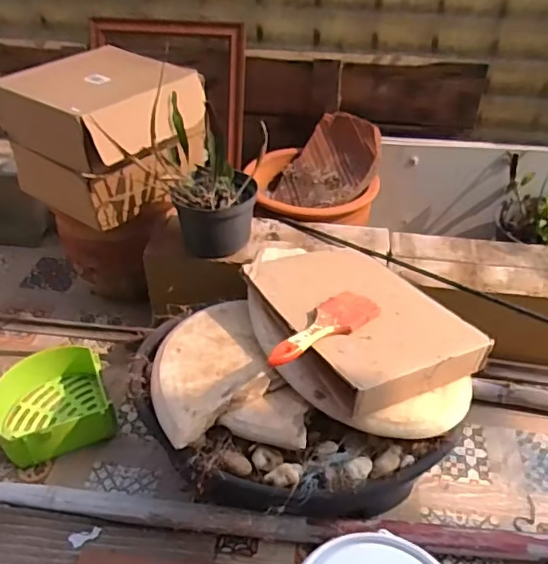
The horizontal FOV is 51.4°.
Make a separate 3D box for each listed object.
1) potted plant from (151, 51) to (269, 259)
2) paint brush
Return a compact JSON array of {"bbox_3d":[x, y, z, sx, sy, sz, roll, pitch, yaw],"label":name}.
[{"bbox_3d":[-0.107,-0.176,0.969,0.177,0.208,0.163,-7,40,-9],"label":"potted plant"},{"bbox_3d":[0.064,0.058,0.757,0.063,0.029,0.191,32,49,32],"label":"paint brush"}]

